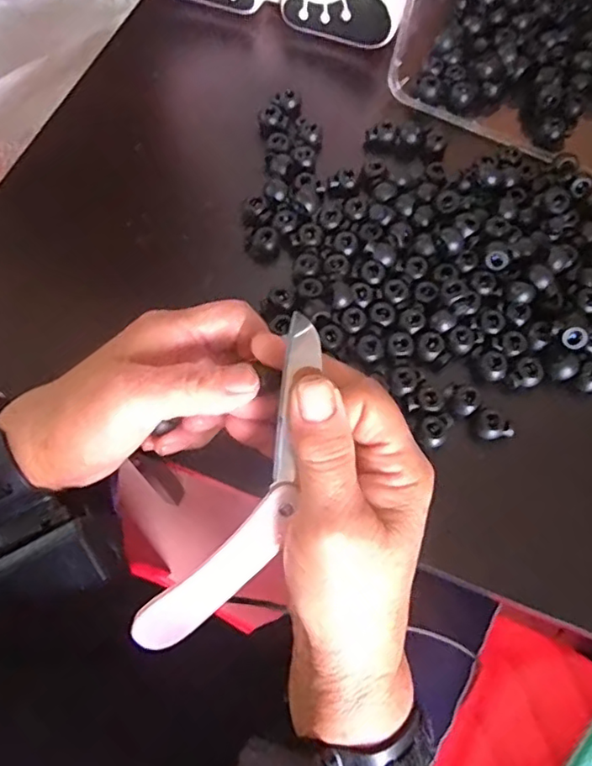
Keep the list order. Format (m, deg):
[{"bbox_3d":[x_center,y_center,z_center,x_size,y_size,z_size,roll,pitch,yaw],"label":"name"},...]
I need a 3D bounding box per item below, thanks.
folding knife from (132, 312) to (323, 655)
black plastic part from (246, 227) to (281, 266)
[{"bbox_3d":[-0.020,0.049,0.243,0.038,0.012,0.154,26,97,9],"label":"folding knife"},{"bbox_3d":[-0.021,-0.090,0.383,0.020,0.021,0.017,-5,68,-4],"label":"black plastic part"}]

